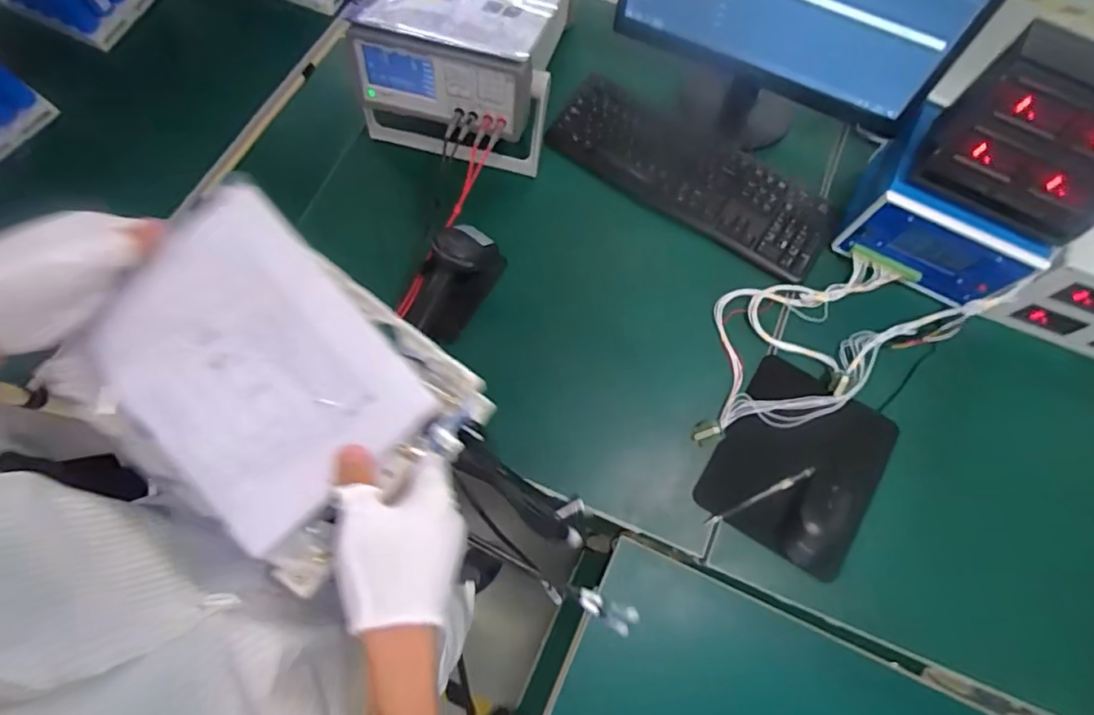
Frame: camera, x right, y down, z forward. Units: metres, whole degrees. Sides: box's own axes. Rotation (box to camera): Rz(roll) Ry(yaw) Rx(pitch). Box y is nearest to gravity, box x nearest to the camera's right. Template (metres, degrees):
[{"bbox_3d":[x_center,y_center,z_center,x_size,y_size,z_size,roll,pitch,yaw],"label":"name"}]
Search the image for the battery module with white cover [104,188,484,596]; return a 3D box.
[{"bbox_3d":[-0.183,0.018,0.368,0.243,0.046,0.180,38,76,10],"label":"battery module with white cover"}]

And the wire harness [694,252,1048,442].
[{"bbox_3d":[0.376,-0.036,0.741,0.424,0.090,0.195,-17,74,-6],"label":"wire harness"}]

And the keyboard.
[{"bbox_3d":[0.215,-0.276,0.836,0.430,0.026,0.150,34,75,9],"label":"keyboard"}]

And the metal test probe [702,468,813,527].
[{"bbox_3d":[0.271,0.176,0.704,0.161,0.007,0.011,-24,74,-8],"label":"metal test probe"}]

